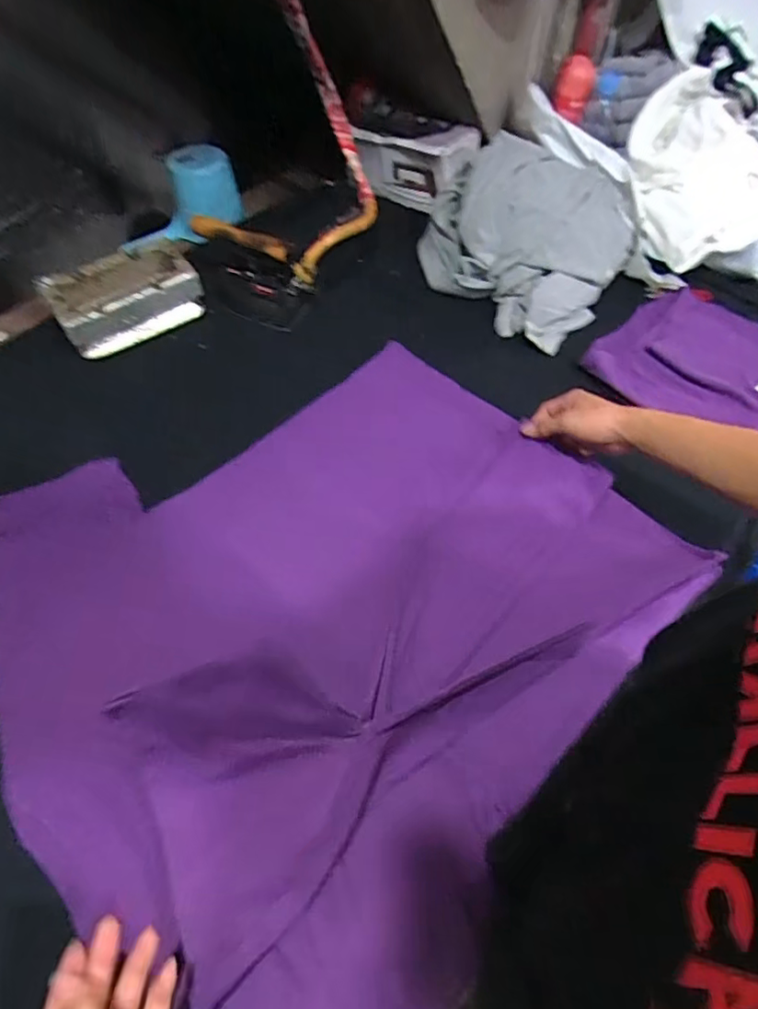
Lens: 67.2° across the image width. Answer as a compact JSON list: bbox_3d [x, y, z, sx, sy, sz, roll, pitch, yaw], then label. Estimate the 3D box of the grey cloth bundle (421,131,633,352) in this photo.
[{"bbox_3d":[0.232,-0.436,0.927,0.339,0.139,0.309,17,59,11],"label":"grey cloth bundle"}]

